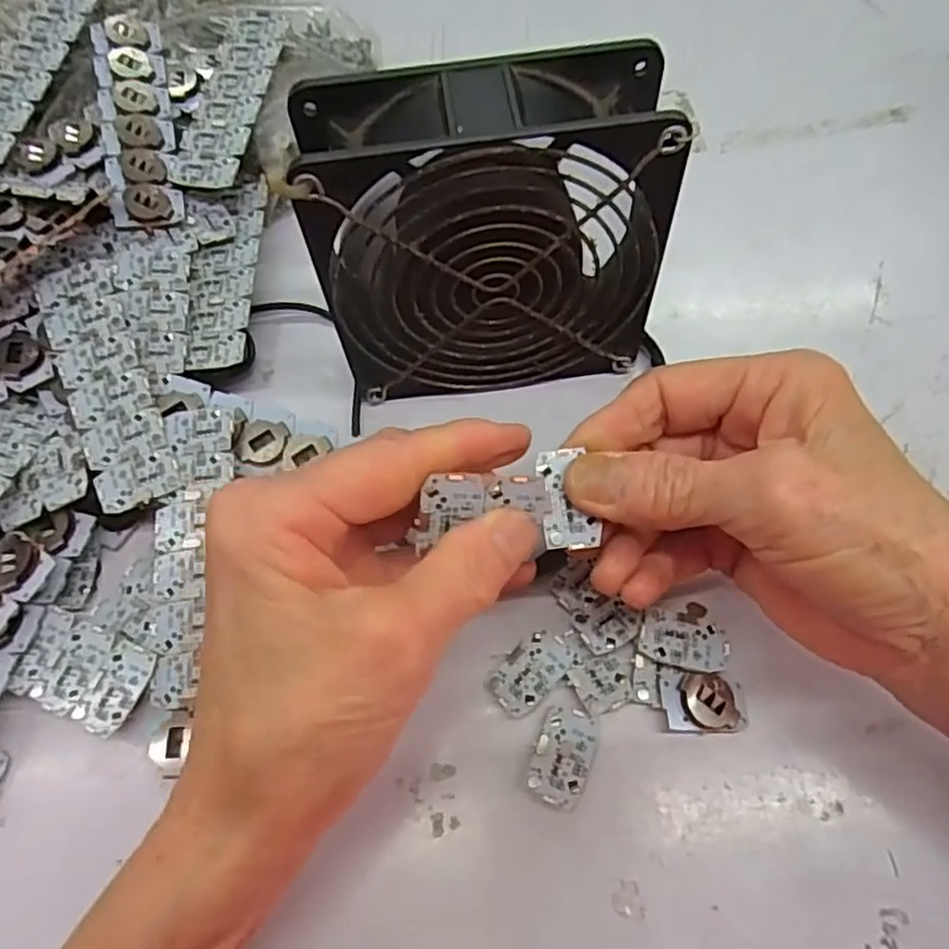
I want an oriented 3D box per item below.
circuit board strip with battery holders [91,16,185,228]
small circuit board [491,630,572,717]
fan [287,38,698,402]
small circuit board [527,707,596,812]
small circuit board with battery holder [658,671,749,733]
[{"bbox_3d":[-0.153,-0.160,0.306,0.030,0.007,0.107,-12,77,-2],"label":"circuit board strip with battery holders"},{"bbox_3d":[0.019,0.068,0.231,0.017,0.005,0.029,39,71,22],"label":"small circuit board"},{"bbox_3d":[0.006,-0.081,0.249,0.116,0.120,0.042,-7,61,0],"label":"fan"},{"bbox_3d":[0.028,0.091,0.220,0.018,0.005,0.029,14,64,12],"label":"small circuit board"},{"bbox_3d":[0.076,0.075,0.223,0.028,0.009,0.019,-3,62,3],"label":"small circuit board with battery holder"}]

